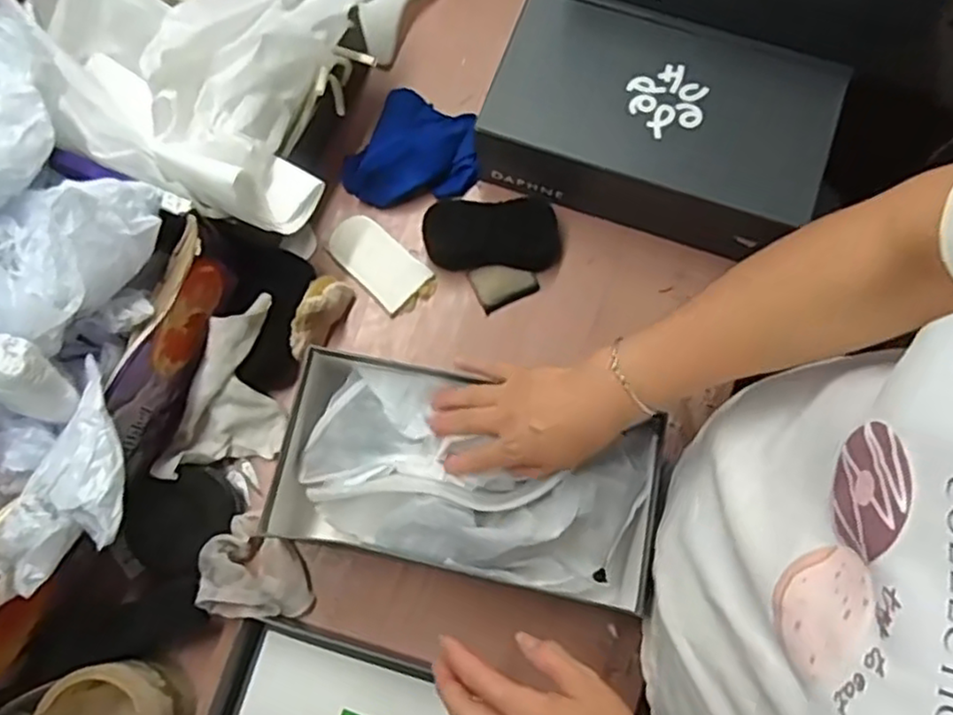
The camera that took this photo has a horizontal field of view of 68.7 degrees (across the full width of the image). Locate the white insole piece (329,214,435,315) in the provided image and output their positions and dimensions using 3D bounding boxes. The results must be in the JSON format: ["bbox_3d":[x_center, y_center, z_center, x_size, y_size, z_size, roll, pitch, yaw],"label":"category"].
[{"bbox_3d":[-0.097,-0.095,0.678,0.101,0.004,0.053,44,84,7],"label":"white insole piece"}]

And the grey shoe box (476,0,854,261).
[{"bbox_3d":[0.167,-0.214,0.655,0.294,0.091,0.167,21,76,6],"label":"grey shoe box"}]

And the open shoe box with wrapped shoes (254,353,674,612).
[{"bbox_3d":[-0.008,0.102,0.568,0.305,0.085,0.157,17,76,7],"label":"open shoe box with wrapped shoes"}]

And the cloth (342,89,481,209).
[{"bbox_3d":[-0.067,-0.209,0.692,0.133,0.036,0.105,-6,75,-2],"label":"cloth"}]

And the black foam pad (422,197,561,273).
[{"bbox_3d":[0.015,-0.119,0.668,0.127,0.032,0.064,-2,75,0],"label":"black foam pad"}]

